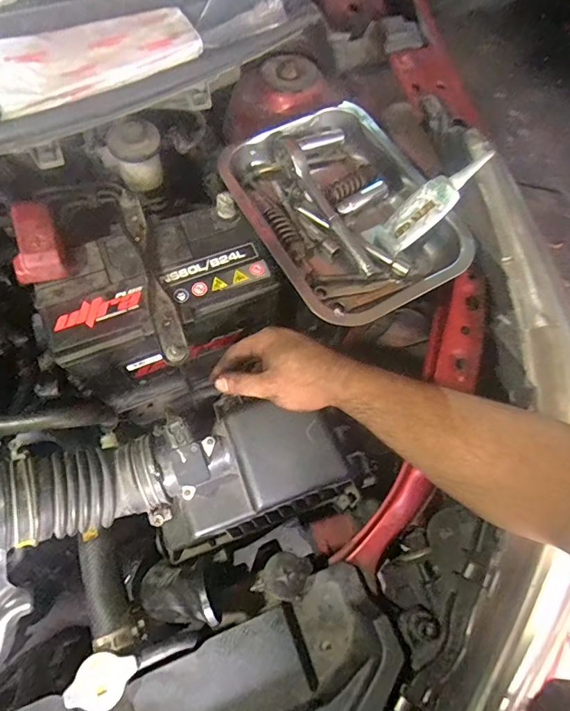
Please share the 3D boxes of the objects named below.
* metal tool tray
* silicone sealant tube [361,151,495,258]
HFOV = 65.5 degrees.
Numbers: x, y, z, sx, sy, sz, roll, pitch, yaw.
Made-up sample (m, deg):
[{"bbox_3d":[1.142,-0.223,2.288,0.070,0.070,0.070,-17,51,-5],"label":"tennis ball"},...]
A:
[{"bbox_3d":[0.057,-0.154,0.464,0.192,0.041,0.252,-28,69,-15],"label":"metal tool tray"},{"bbox_3d":[0.149,-0.155,0.451,0.138,0.027,0.044,-39,69,16],"label":"silicone sealant tube"}]

